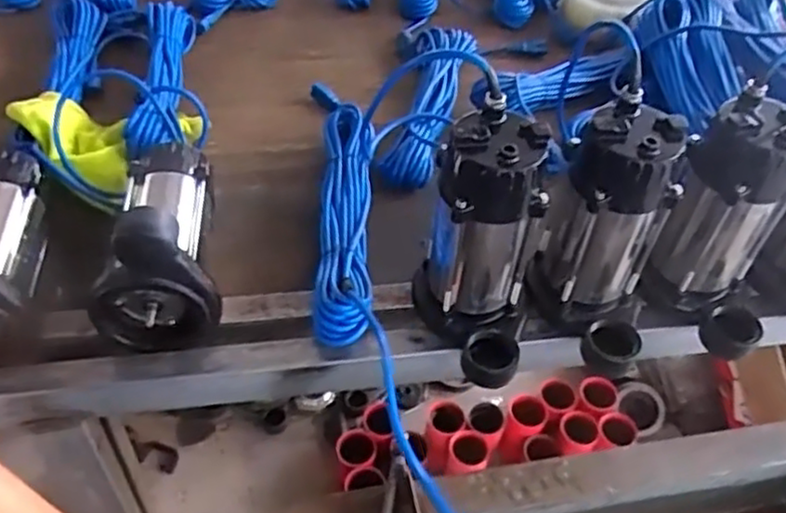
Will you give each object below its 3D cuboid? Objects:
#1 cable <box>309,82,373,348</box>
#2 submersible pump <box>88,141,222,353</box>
[{"bbox_3d":[-0.057,-0.083,0.851,0.078,0.064,0.438,-1,48,-5],"label":"cable"},{"bbox_3d":[-0.252,-0.038,0.734,0.119,0.165,0.223,-7,49,-11],"label":"submersible pump"}]

